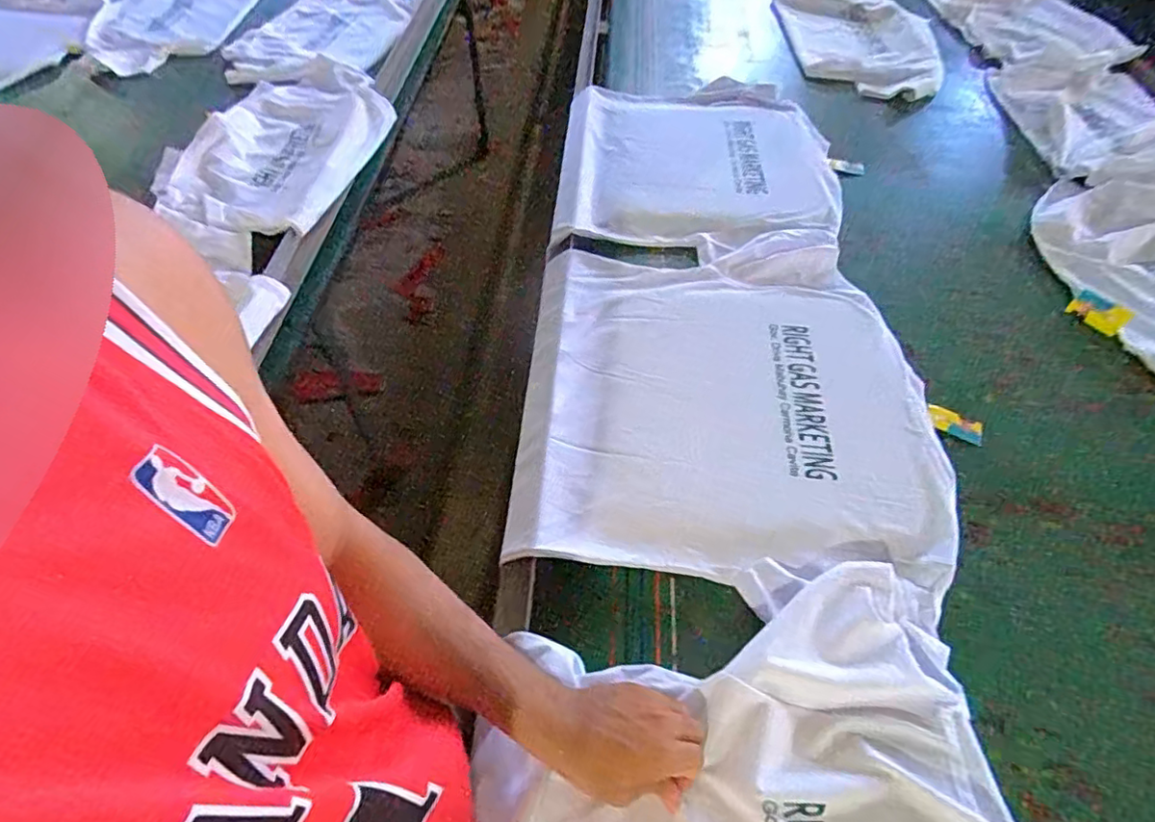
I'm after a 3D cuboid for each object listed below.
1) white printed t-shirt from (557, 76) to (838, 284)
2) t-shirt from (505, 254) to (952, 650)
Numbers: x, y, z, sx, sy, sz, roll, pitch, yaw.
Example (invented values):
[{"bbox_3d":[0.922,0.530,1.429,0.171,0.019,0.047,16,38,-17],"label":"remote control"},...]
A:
[{"bbox_3d":[0.226,-0.473,1.101,0.512,0.054,0.599,1,53,2],"label":"white printed t-shirt"},{"bbox_3d":[0.187,-0.026,0.774,0.504,0.031,0.548,3,55,3],"label":"t-shirt"}]

